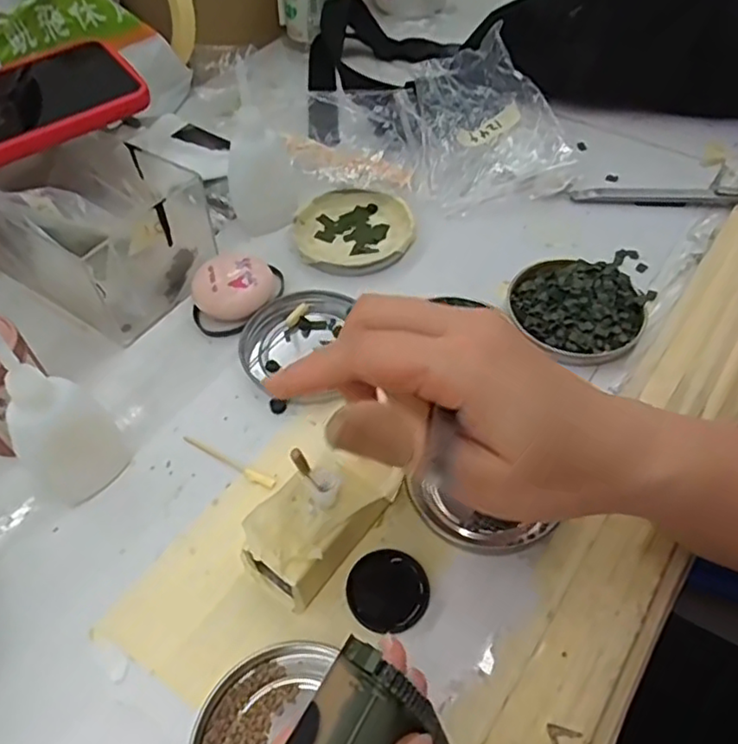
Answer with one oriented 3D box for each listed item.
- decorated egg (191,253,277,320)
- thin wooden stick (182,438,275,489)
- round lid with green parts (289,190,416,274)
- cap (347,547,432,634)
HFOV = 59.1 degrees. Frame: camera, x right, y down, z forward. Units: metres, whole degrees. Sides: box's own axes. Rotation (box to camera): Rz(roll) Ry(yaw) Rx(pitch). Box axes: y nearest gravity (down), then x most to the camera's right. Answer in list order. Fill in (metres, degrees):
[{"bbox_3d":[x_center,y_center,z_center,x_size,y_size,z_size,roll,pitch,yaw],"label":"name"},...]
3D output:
[{"bbox_3d":[-0.083,-0.050,0.398,0.048,0.023,0.038,-1,53,0],"label":"decorated egg"},{"bbox_3d":[-0.073,0.046,0.336,0.059,0.004,0.006,24,57,18],"label":"thin wooden stick"},{"bbox_3d":[-0.011,-0.095,0.440,0.080,0.012,0.071,0,53,1],"label":"round lid with green parts"},{"bbox_3d":[0.008,0.097,0.289,0.035,0.007,0.035,0,53,0],"label":"cap"}]

